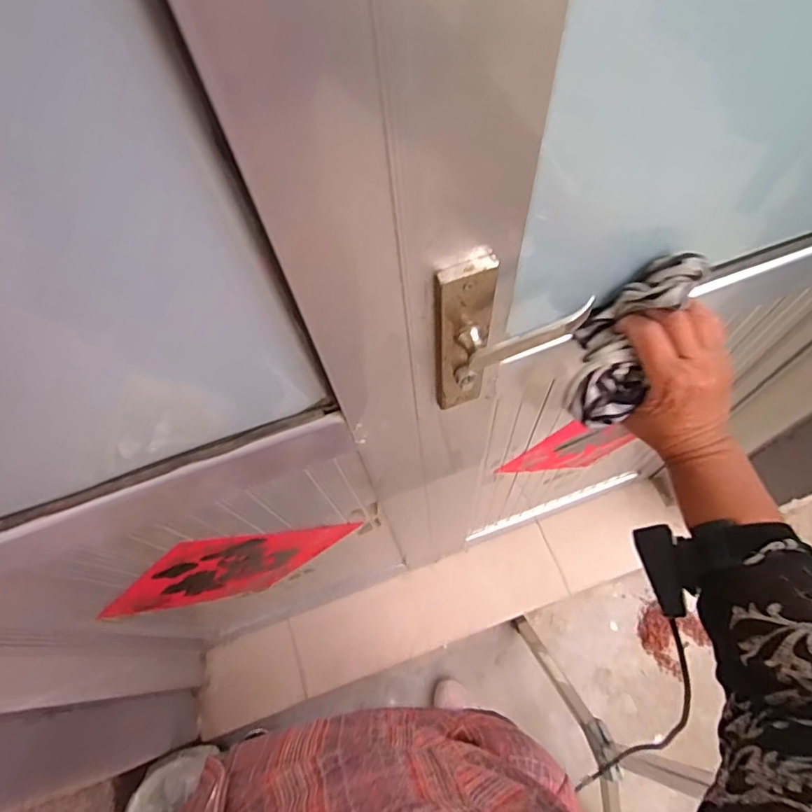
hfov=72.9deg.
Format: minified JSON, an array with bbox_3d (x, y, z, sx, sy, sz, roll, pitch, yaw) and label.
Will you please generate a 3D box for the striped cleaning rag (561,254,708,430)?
[{"bbox_3d":[0.170,-0.052,0.426,0.061,0.038,0.143,29,109,13],"label":"striped cleaning rag"}]

